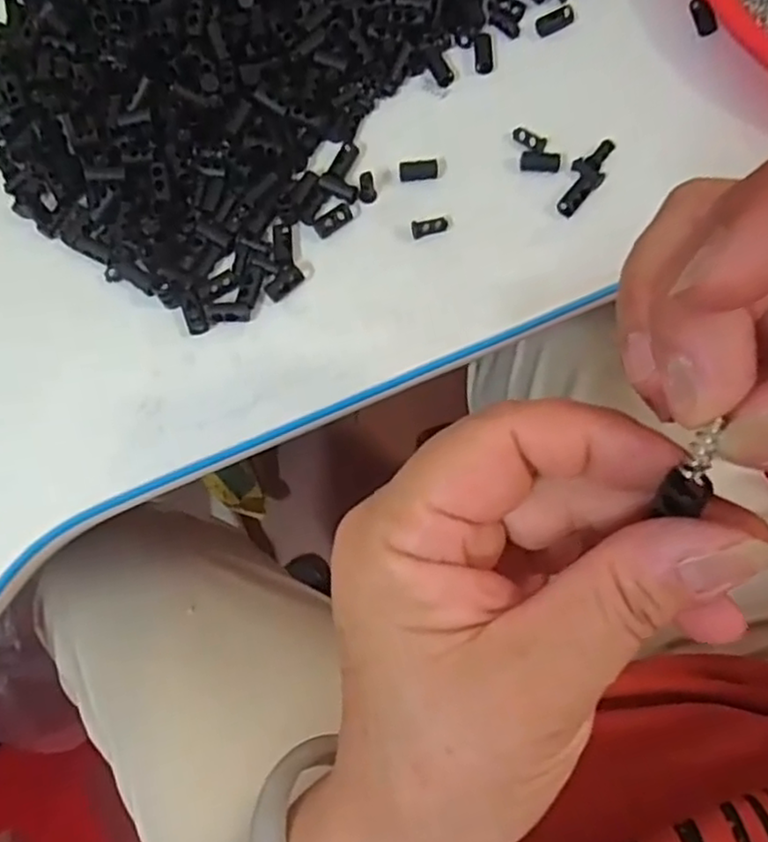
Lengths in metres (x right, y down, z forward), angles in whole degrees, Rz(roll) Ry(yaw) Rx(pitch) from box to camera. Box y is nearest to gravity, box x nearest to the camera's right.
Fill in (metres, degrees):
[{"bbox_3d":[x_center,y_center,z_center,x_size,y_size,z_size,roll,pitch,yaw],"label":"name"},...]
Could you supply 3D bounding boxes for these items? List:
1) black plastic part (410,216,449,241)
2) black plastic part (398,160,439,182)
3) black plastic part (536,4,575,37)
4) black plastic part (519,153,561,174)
[{"bbox_3d":[0.021,-0.091,0.314,0.017,0.005,0.008,-16,79,-4],"label":"black plastic part"},{"bbox_3d":[0.017,-0.119,0.321,0.019,0.006,0.007,-7,75,-2],"label":"black plastic part"},{"bbox_3d":[0.087,-0.203,0.340,0.022,0.004,0.009,-28,77,-7],"label":"black plastic part"},{"bbox_3d":[0.074,-0.122,0.320,0.019,0.004,0.009,11,78,15],"label":"black plastic part"}]

